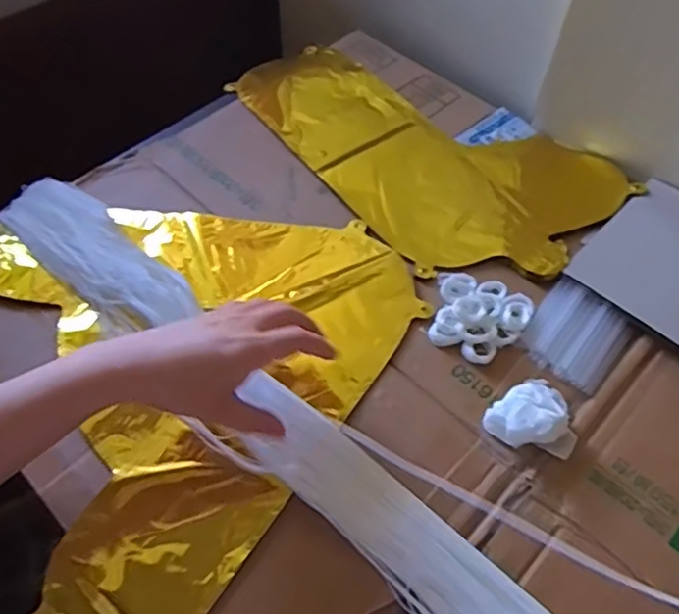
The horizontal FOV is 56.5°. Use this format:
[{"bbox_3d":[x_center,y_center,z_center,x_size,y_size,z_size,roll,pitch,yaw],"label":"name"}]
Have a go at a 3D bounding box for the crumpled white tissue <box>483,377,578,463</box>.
[{"bbox_3d":[0.146,0.079,0.460,0.061,0.027,0.059,35,62,20],"label":"crumpled white tissue"}]

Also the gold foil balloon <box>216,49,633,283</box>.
[{"bbox_3d":[0.073,-0.166,0.643,0.226,0.019,0.390,-39,65,-23],"label":"gold foil balloon"}]

